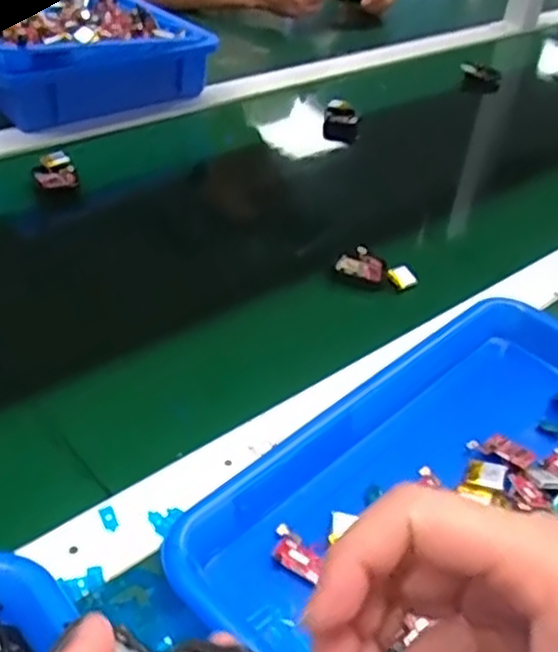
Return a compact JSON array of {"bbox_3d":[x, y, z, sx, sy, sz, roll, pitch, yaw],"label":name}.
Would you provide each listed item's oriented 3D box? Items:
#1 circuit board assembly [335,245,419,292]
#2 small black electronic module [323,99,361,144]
[{"bbox_3d":[0.081,-0.048,0.596,0.065,0.012,0.030,15,40,9],"label":"circuit board assembly"},{"bbox_3d":[0.071,-0.233,0.828,0.038,0.031,0.052,5,40,-3],"label":"small black electronic module"}]

